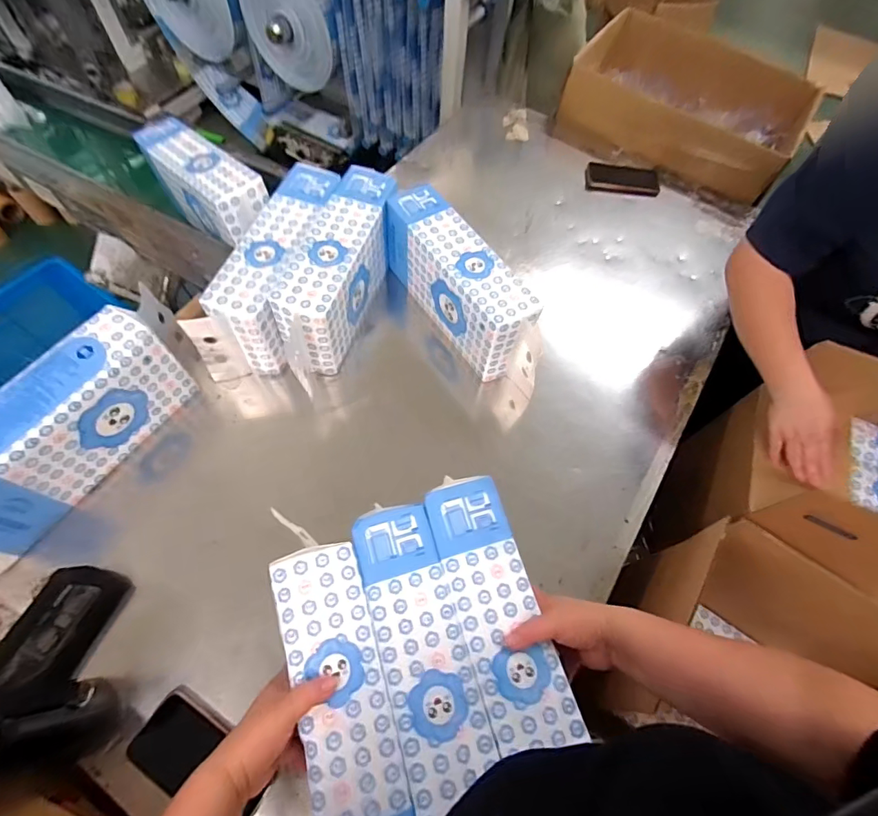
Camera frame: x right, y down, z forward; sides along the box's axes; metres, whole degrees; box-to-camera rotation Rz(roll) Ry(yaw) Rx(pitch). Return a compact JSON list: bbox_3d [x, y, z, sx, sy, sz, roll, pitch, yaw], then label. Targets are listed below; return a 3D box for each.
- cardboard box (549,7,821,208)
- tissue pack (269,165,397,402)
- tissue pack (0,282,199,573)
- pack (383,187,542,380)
[{"bbox_3d":[0.591,-0.728,1.121,0.510,0.155,0.389,32,65,12],"label":"cardboard box"},{"bbox_3d":[-0.169,-0.228,0.803,0.092,0.153,0.372,18,63,5],"label":"tissue pack"},{"bbox_3d":[-0.538,0.035,0.655,0.096,0.162,0.439,30,65,11],"label":"tissue pack"},{"bbox_3d":[0.035,-0.213,0.819,0.088,0.166,0.328,-31,69,-18],"label":"pack"}]

